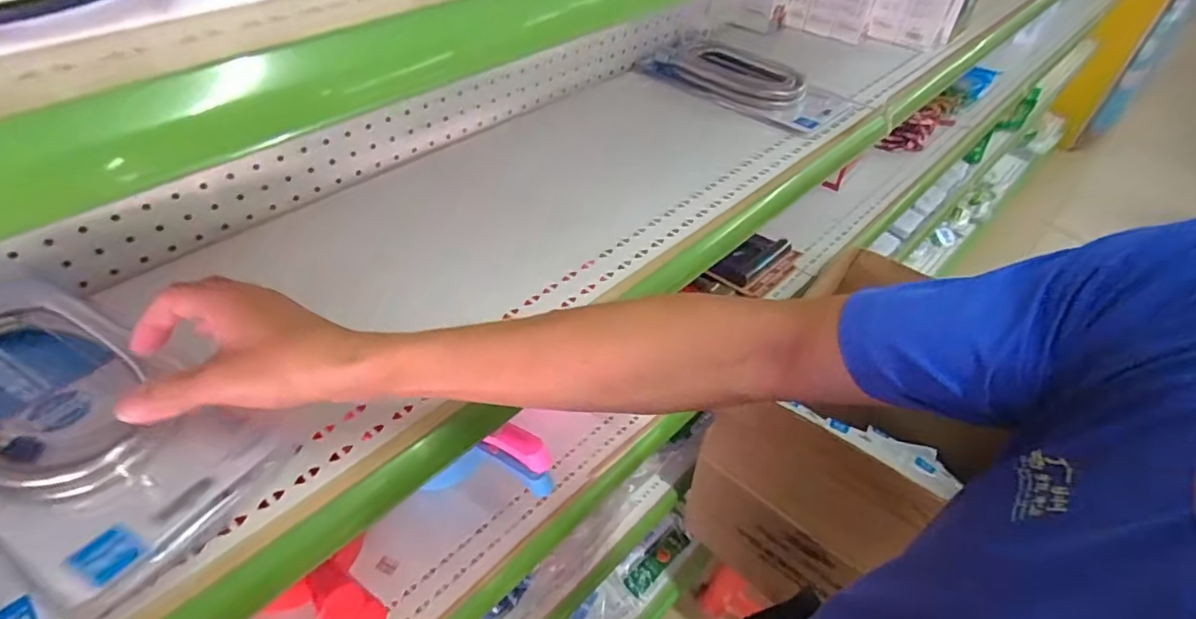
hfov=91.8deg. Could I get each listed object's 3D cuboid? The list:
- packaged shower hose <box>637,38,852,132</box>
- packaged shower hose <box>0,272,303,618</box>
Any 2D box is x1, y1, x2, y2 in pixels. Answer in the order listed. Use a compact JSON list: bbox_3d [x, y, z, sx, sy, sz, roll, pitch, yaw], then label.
[{"bbox_3d":[0.210,-0.335,0.839,0.287,0.036,0.125,31,52,25],"label":"packaged shower hose"},{"bbox_3d":[-0.347,0.061,0.384,0.264,0.058,0.139,29,50,12],"label":"packaged shower hose"}]

